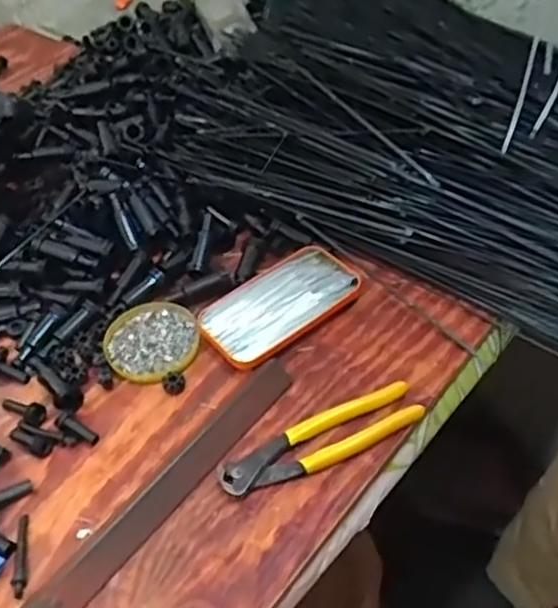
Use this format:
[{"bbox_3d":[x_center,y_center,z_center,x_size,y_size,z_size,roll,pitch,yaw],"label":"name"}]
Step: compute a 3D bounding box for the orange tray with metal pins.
[{"bbox_3d":[0.001,-0.002,0.643,0.146,0.015,0.077,-34,53,-24],"label":"orange tray with metal pins"}]

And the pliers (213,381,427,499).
[{"bbox_3d":[0.034,0.104,0.547,0.164,0.016,0.041,-22,49,-14],"label":"pliers"}]

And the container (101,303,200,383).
[{"bbox_3d":[-0.112,0.032,0.631,0.081,0.011,0.080,-3,47,3],"label":"container"}]

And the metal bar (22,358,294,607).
[{"bbox_3d":[-0.080,0.133,0.532,0.024,0.017,0.267,29,56,29],"label":"metal bar"}]

